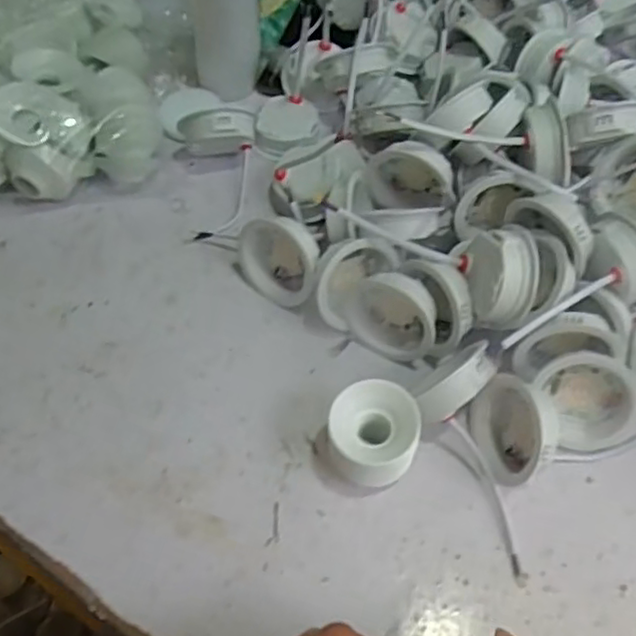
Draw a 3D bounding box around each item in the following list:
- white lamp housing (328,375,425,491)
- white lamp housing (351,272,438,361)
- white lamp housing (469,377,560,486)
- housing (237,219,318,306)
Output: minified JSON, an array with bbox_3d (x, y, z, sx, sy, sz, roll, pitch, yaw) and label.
[{"bbox_3d":[0.038,0.082,0.450,0.063,0.057,0.061,3,58,2],"label":"white lamp housing"},{"bbox_3d":[0.056,0.000,0.499,0.066,0.068,0.034,20,60,12],"label":"white lamp housing"},{"bbox_3d":[0.131,0.073,0.445,0.031,0.074,0.070,2,57,-14],"label":"white lamp housing"},{"bbox_3d":[-0.030,-0.044,0.527,0.071,0.065,0.038,27,62,16],"label":"housing"}]

